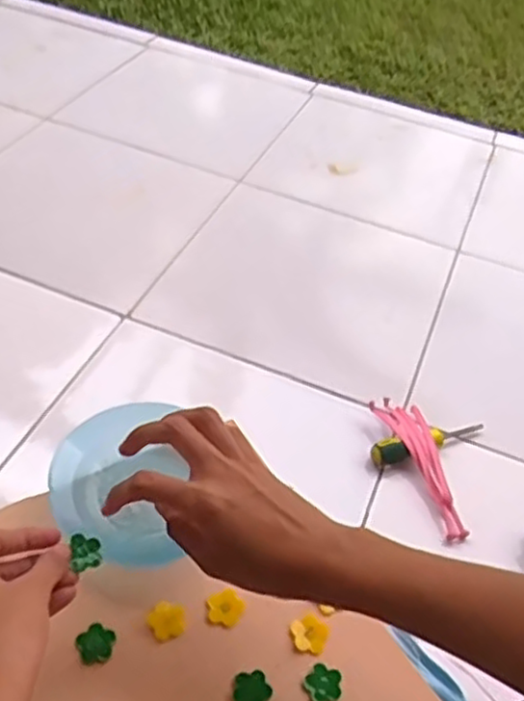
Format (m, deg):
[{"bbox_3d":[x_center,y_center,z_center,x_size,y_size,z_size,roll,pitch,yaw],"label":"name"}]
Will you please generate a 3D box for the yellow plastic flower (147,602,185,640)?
[{"bbox_3d":[-0.061,0.173,0.454,0.023,0.006,0.022,0,47,-8],"label":"yellow plastic flower"}]

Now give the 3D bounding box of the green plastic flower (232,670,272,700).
[{"bbox_3d":[-0.006,0.205,0.427,0.022,0.004,0.022,0,47,-8],"label":"green plastic flower"}]

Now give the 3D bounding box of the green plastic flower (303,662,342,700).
[{"bbox_3d":[0.038,0.204,0.433,0.022,0.004,0.023,4,46,-4],"label":"green plastic flower"}]

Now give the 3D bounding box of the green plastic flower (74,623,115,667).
[{"bbox_3d":[-0.103,0.182,0.441,0.023,0.004,0.023,4,46,-4],"label":"green plastic flower"}]

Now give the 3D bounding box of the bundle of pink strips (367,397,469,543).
[{"bbox_3d":[0.188,0.133,0.840,0.054,0.029,0.191,-8,48,-14],"label":"bundle of pink strips"}]

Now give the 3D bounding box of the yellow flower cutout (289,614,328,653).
[{"bbox_3d":[0.031,0.182,0.455,0.022,0.004,0.023,4,46,-4],"label":"yellow flower cutout"}]

